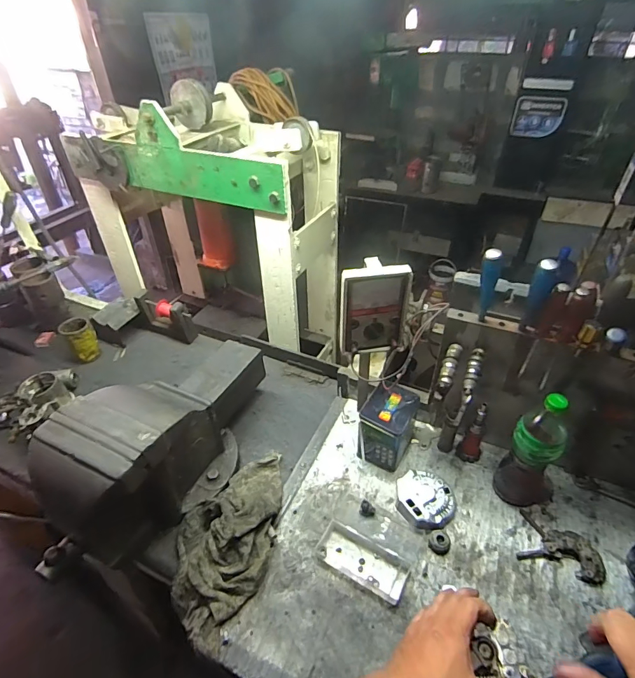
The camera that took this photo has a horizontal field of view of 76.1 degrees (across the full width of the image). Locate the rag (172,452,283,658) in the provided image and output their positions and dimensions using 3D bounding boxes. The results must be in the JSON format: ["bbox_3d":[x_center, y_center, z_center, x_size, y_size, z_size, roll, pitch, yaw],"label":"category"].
[{"bbox_3d":[-0.166,0.348,0.754,0.175,0.092,0.360,2,40,3],"label":"rag"}]

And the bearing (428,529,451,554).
[{"bbox_3d":[0.223,0.364,0.734,0.037,0.017,0.042,22,45,25],"label":"bearing"}]

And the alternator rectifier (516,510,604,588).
[{"bbox_3d":[0.431,0.367,0.713,0.132,0.024,0.087,18,43,21],"label":"alternator rectifier"}]

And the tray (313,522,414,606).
[{"bbox_3d":[0.080,0.392,0.719,0.158,0.018,0.072,23,45,25],"label":"tray"}]

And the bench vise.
[{"bbox_3d":[-0.307,0.173,0.821,0.229,0.238,0.561,10,41,12],"label":"bench vise"}]

